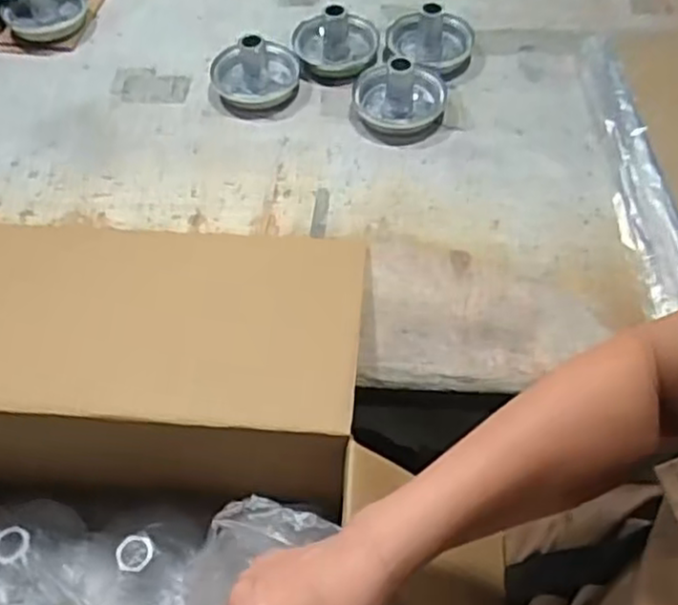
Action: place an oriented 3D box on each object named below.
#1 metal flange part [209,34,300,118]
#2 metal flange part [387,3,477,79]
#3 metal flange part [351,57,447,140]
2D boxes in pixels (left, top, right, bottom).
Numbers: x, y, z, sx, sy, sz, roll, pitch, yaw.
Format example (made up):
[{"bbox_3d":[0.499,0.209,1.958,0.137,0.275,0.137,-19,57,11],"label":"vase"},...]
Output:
[{"bbox_3d":[-0.086,-0.246,0.742,0.096,0.054,0.089,-9,55,-4],"label":"metal flange part"},{"bbox_3d":[0.099,-0.293,0.769,0.095,0.051,0.099,3,55,5],"label":"metal flange part"},{"bbox_3d":[0.060,-0.214,0.711,0.091,0.053,0.090,3,55,5],"label":"metal flange part"}]

